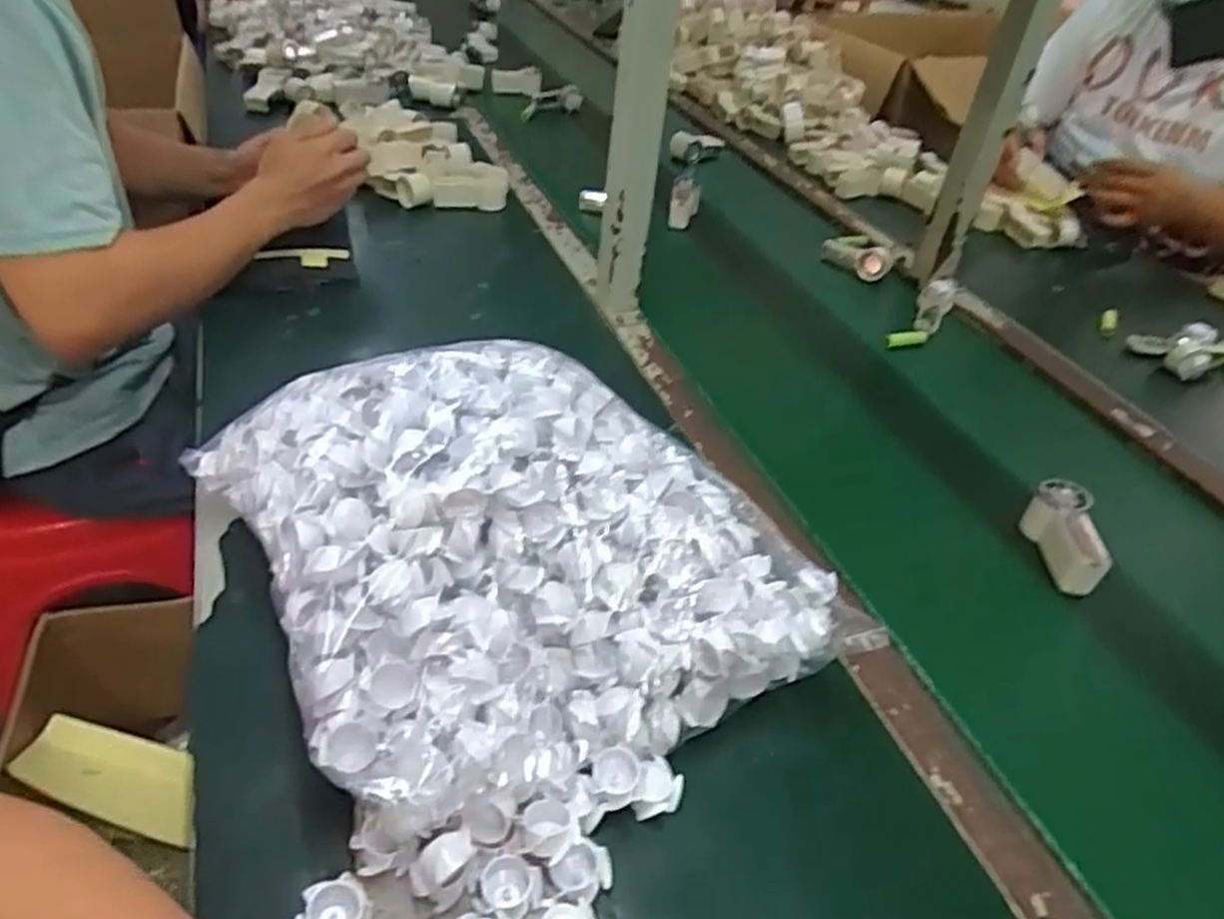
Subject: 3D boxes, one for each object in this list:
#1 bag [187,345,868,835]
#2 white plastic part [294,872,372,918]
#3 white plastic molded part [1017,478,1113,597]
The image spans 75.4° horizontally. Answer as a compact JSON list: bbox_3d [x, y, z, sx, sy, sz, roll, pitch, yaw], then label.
[{"bbox_3d":[-0.060,0.051,0.510,0.336,0.134,0.319,-13,43,-23],"label":"bag"},{"bbox_3d":[-0.135,0.221,0.384,0.030,0.018,0.032,4,39,-4],"label":"white plastic part"},{"bbox_3d":[0.366,0.063,0.638,0.041,0.045,0.091,5,53,-3],"label":"white plastic molded part"}]

